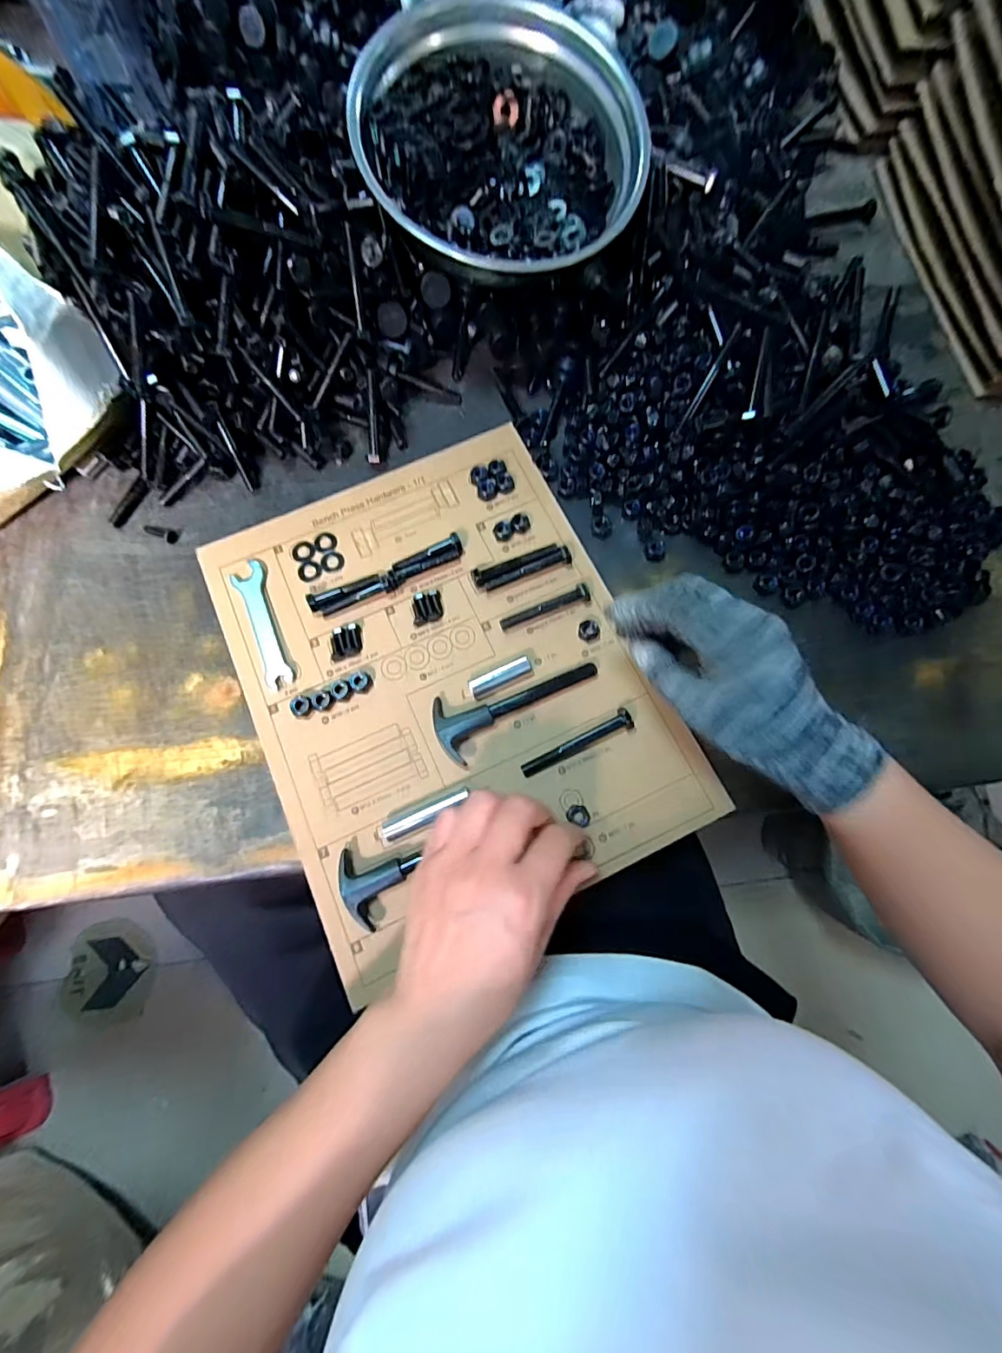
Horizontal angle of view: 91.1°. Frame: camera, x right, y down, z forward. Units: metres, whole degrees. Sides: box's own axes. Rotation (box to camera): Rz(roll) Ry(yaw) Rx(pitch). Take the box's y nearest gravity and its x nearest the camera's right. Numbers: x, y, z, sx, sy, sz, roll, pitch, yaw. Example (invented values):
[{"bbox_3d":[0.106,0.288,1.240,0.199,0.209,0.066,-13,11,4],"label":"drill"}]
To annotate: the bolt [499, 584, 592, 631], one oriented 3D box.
[{"bbox_3d":[0.036,-0.056,0.395,0.076,0.011,0.012,-20,75,-5],"label":"bolt"}]

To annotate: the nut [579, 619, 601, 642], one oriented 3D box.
[{"bbox_3d":[0.071,-0.036,0.394,0.017,0.009,0.015,18,75,6],"label":"nut"}]

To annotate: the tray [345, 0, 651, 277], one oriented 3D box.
[{"bbox_3d":[-0.003,-0.405,0.381,0.215,0.061,0.201,-20,97,-9],"label":"tray"}]

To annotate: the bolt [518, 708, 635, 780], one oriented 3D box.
[{"bbox_3d":[0.057,0.050,0.369,0.090,0.014,0.014,-24,75,-5],"label":"bolt"}]

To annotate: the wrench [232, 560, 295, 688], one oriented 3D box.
[{"bbox_3d":[-0.197,-0.043,0.406,0.025,0.005,0.114,-21,75,-5],"label":"wrench"}]

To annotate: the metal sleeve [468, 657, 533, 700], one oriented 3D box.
[{"bbox_3d":[0.000,0.001,0.383,0.050,0.015,0.013,-26,75,-6],"label":"metal sleeve"}]

